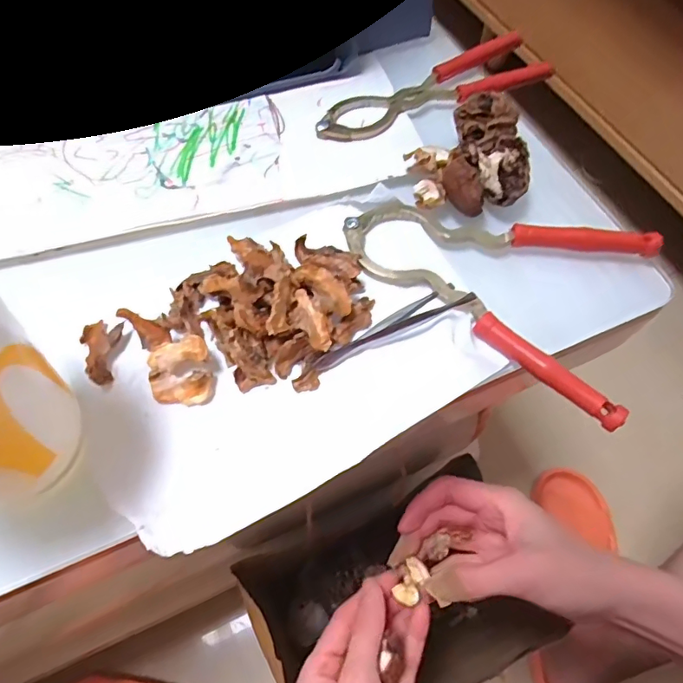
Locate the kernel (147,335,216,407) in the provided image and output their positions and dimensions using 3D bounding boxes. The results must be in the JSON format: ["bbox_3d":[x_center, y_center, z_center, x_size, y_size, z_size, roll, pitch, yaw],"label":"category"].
[{"bbox_3d":[-0.071,0.014,0.219,0.027,0.011,0.028,-14,64,-8],"label":"kernel"}]

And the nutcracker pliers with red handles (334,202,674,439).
[{"bbox_3d":[0.086,-0.042,0.252,0.155,0.011,0.102,36,67,16],"label":"nutcracker pliers with red handles"}]

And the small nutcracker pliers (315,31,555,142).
[{"bbox_3d":[0.055,-0.161,0.312,0.153,0.012,0.045,-19,65,-11],"label":"small nutcracker pliers"}]

